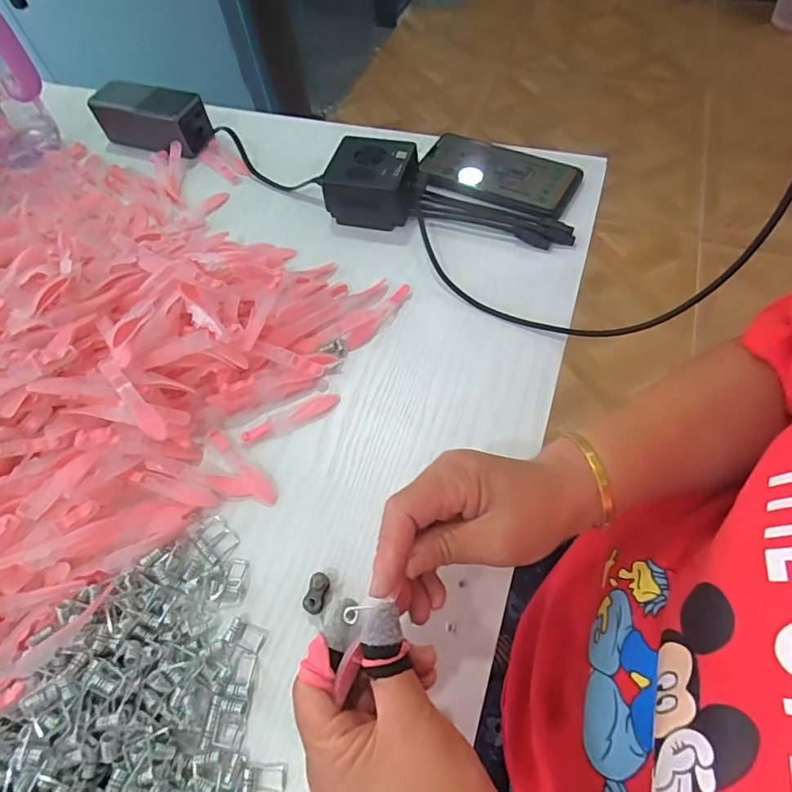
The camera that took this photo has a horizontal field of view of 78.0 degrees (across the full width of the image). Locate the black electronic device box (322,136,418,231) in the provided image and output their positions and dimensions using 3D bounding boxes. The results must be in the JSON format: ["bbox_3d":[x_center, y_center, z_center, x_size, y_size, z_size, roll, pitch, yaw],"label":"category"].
[{"bbox_3d":[-0.020,-0.209,0.479,0.085,0.050,0.071,9,59,9],"label":"black electronic device box"}]

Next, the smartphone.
[{"bbox_3d":[0.104,-0.228,0.496,0.154,0.012,0.083,24,63,18],"label":"smartphone"}]

